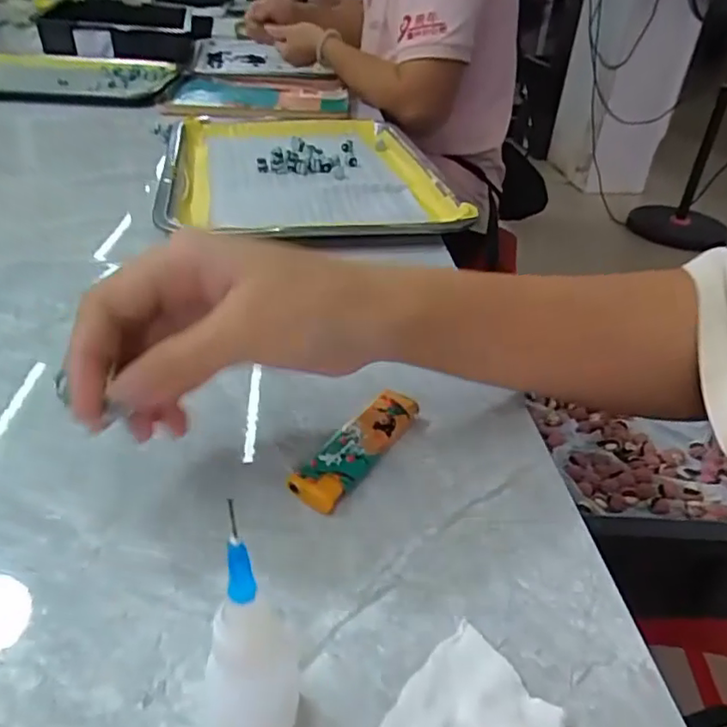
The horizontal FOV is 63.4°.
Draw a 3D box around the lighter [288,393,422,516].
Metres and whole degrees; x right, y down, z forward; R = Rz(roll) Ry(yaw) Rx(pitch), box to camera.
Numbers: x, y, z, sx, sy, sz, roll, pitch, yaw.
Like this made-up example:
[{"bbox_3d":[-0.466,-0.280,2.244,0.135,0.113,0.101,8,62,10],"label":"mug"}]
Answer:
[{"bbox_3d":[-0.003,0.037,0.269,0.026,0.012,0.078,24,39,25],"label":"lighter"}]

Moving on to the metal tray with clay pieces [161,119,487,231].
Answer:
[{"bbox_3d":[-0.061,-0.193,0.579,0.243,0.017,0.337,-3,35,-11],"label":"metal tray with clay pieces"}]

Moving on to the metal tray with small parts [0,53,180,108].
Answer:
[{"bbox_3d":[-0.439,-0.397,0.817,0.325,0.028,0.234,-2,35,-9],"label":"metal tray with small parts"}]

